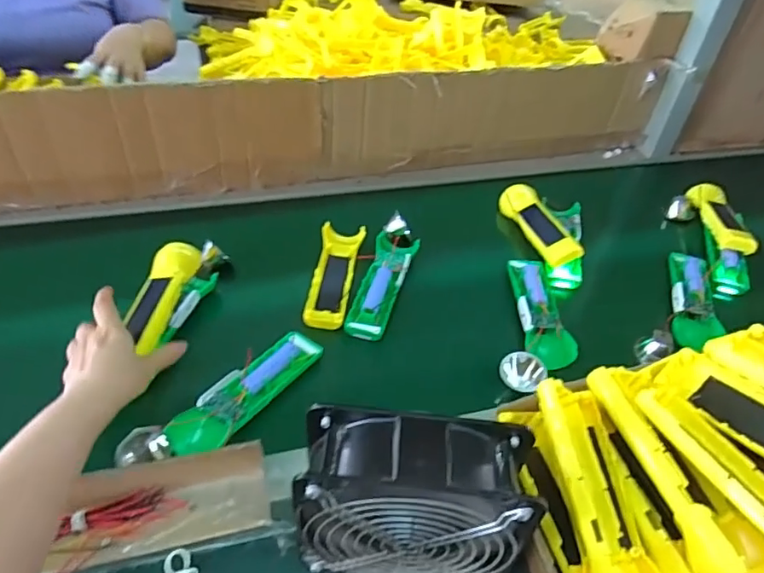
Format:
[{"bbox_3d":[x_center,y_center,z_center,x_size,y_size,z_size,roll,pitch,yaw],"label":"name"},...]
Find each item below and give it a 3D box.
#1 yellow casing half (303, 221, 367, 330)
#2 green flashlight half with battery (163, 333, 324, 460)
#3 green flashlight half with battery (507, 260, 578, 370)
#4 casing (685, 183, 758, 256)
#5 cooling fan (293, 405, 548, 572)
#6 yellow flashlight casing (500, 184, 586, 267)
[{"bbox_3d":[-0.056,-0.015,0.634,0.049,0.020,0.157,7,43,2],"label":"yellow casing half"},{"bbox_3d":[-0.122,0.099,0.503,0.047,0.025,0.161,32,49,26],"label":"green flashlight half with battery"},{"bbox_3d":[0.179,0.022,0.606,0.050,0.018,0.163,3,43,-2],"label":"green flashlight half with battery"},{"bbox_3d":[0.466,-0.098,0.735,0.045,0.031,0.160,10,43,6],"label":"casing"},{"bbox_3d":[0.021,0.151,0.369,0.152,0.150,0.066,5,43,0],"label":"cooling fan"},{"bbox_3d":[0.203,-0.085,0.714,0.046,0.039,0.163,-8,44,-13],"label":"yellow flashlight casing"}]

